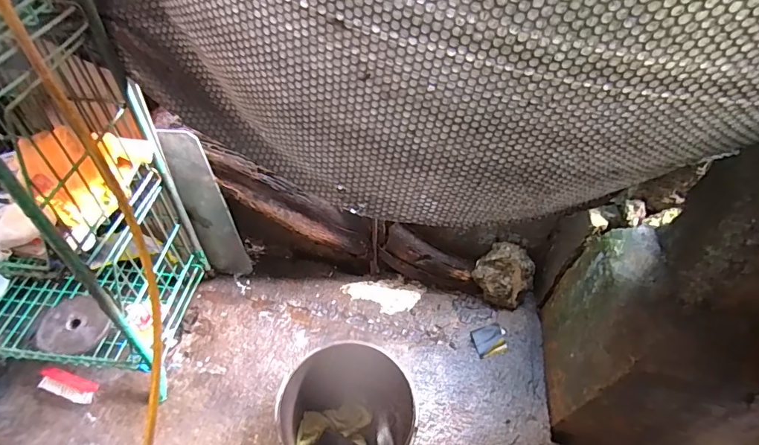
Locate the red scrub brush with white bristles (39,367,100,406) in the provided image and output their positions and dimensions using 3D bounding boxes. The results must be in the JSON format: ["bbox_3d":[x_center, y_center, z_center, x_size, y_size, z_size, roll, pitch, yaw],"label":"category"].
[{"bbox_3d":[-0.671,0.349,0.955,0.119,0.026,0.046,15,50,8],"label":"red scrub brush with white bristles"}]

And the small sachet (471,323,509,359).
[{"bbox_3d":[0.260,0.274,1.043,0.077,0.010,0.069,-12,51,-15],"label":"small sachet"}]

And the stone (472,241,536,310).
[{"bbox_3d":[0.300,0.131,1.077,0.133,0.139,0.091,27,52,18],"label":"stone"}]

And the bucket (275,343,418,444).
[{"bbox_3d":[-0.055,0.358,0.798,0.232,0.192,0.215,-19,53,-20],"label":"bucket"}]

